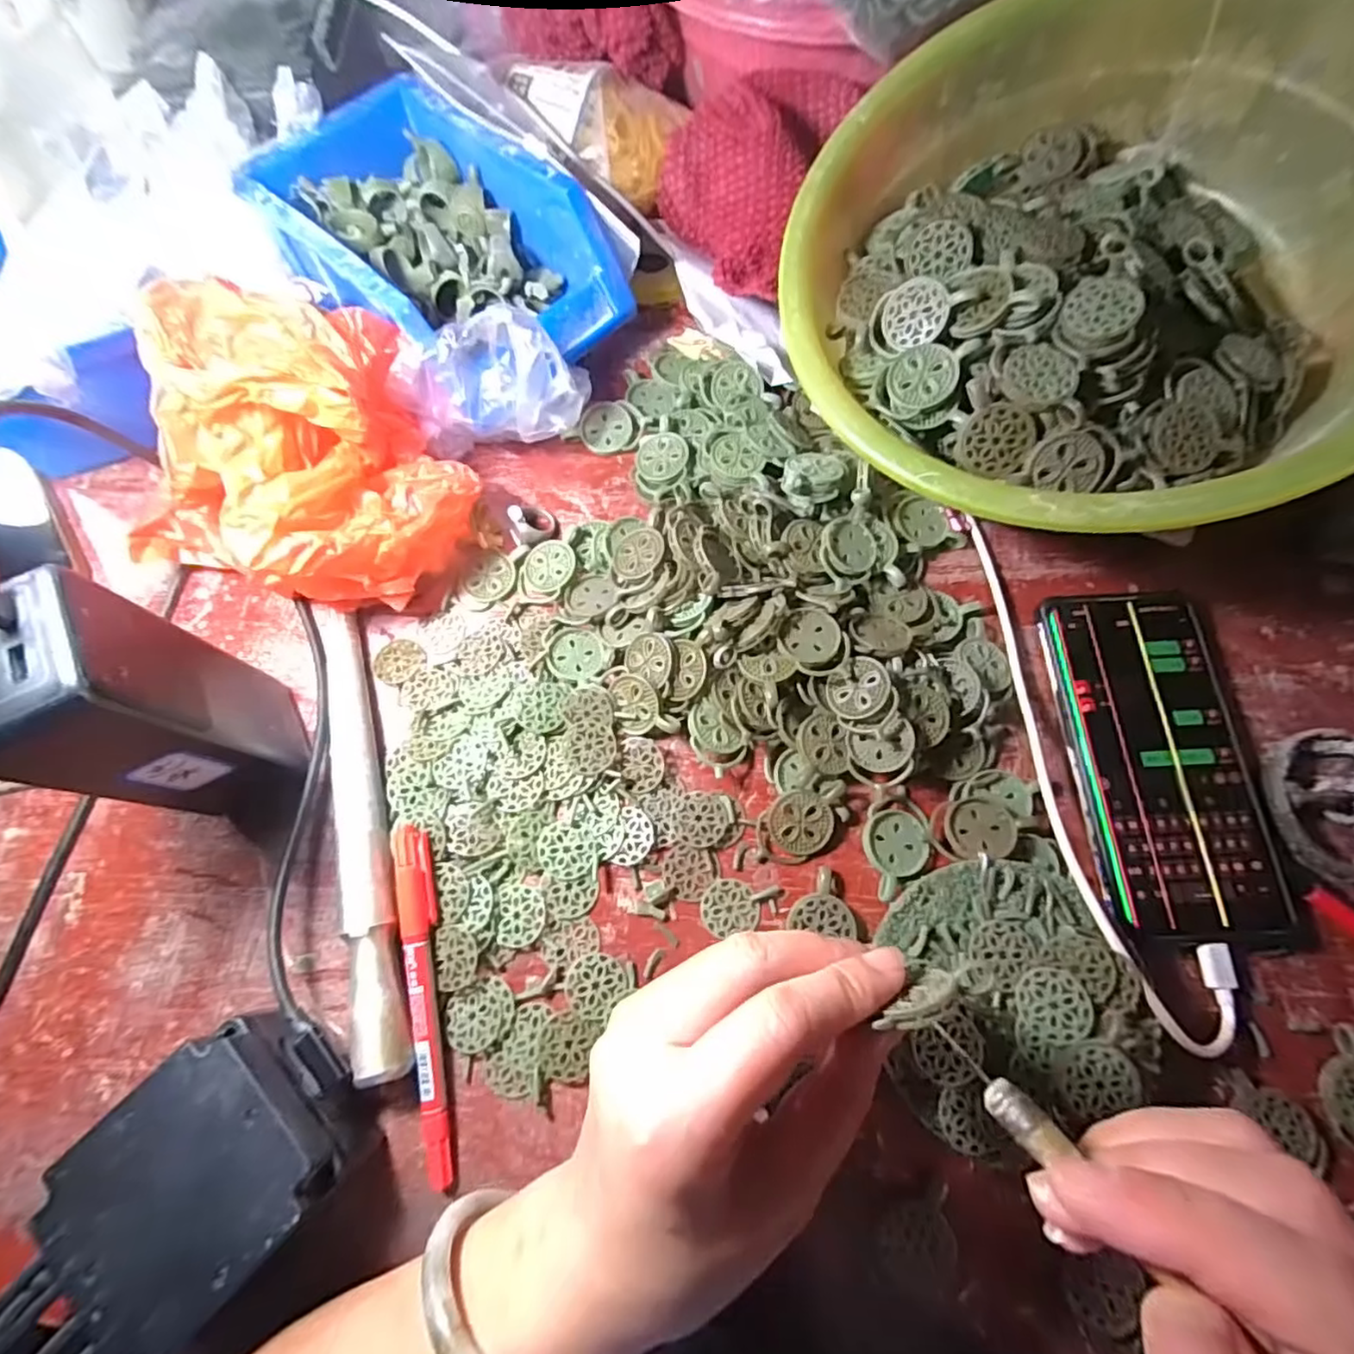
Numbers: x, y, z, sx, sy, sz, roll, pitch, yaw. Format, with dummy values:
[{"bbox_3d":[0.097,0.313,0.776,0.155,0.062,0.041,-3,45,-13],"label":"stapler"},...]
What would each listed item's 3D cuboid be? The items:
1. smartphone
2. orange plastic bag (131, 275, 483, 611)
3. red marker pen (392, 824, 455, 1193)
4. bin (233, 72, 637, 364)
[{"bbox_3d":[0.230,0.038,0.299,0.084,0.011,0.165,-3,73,0],"label":"smartphone"},{"bbox_3d":[-0.182,-0.106,0.313,0.155,0.090,0.131,16,74,6],"label":"orange plastic bag"},{"bbox_3d":[-0.106,0.134,0.267,0.015,0.013,0.140,-12,73,-3],"label":"red marker pen"},{"bbox_3d":[-0.130,-0.231,0.354,0.181,0.072,0.126,41,77,12],"label":"bin"}]

